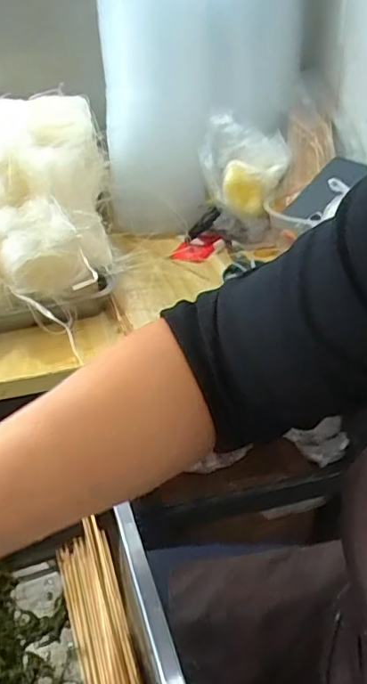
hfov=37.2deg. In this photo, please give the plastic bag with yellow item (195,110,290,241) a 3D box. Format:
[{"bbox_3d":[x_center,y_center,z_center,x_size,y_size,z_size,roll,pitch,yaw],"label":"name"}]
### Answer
[{"bbox_3d":[0.098,-0.266,0.896,0.131,0.180,0.079,4,33,11],"label":"plastic bag with yellow item"}]

